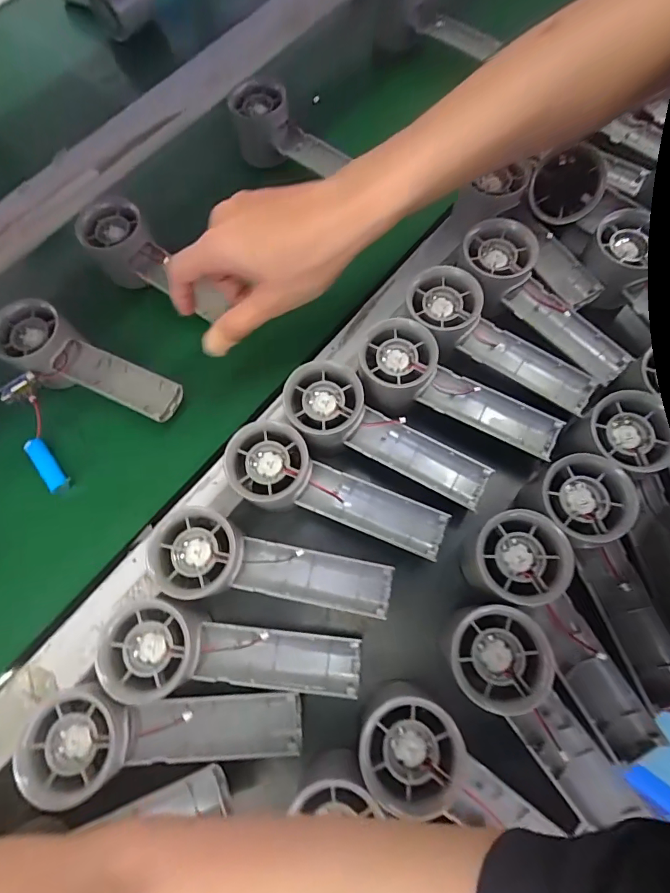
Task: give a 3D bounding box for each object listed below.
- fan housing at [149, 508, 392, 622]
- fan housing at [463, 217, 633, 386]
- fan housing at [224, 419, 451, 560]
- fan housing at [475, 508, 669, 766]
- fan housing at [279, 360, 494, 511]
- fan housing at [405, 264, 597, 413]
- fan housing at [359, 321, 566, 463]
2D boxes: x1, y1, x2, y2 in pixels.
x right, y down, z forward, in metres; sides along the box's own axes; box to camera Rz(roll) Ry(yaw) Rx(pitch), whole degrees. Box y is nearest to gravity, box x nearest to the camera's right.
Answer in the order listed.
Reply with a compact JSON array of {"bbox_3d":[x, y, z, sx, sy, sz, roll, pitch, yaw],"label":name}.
[{"bbox_3d":[-0.042,0.085,0.302,0.161,0.058,0.057,9,72,6],"label":"fan housing"},{"bbox_3d":[0.164,-0.115,0.358,0.057,0.049,0.158,-43,89,-13],"label":"fan housing"},{"bbox_3d":[0.000,0.034,0.309,0.159,0.027,0.056,23,71,-4],"label":"fan housing"},{"bbox_3d":[0.142,0.114,0.272,0.053,0.027,0.155,-27,83,-8],"label":"fan housing"},{"bbox_3d":[0.033,-0.003,0.311,0.155,0.033,0.057,31,76,12],"label":"fan housing"},{"bbox_3d":[0.125,-0.079,0.338,0.155,0.030,0.053,34,74,-1],"label":"fan housing"},{"bbox_3d":[0.093,-0.045,0.323,0.153,0.033,0.054,20,73,9],"label":"fan housing"}]

